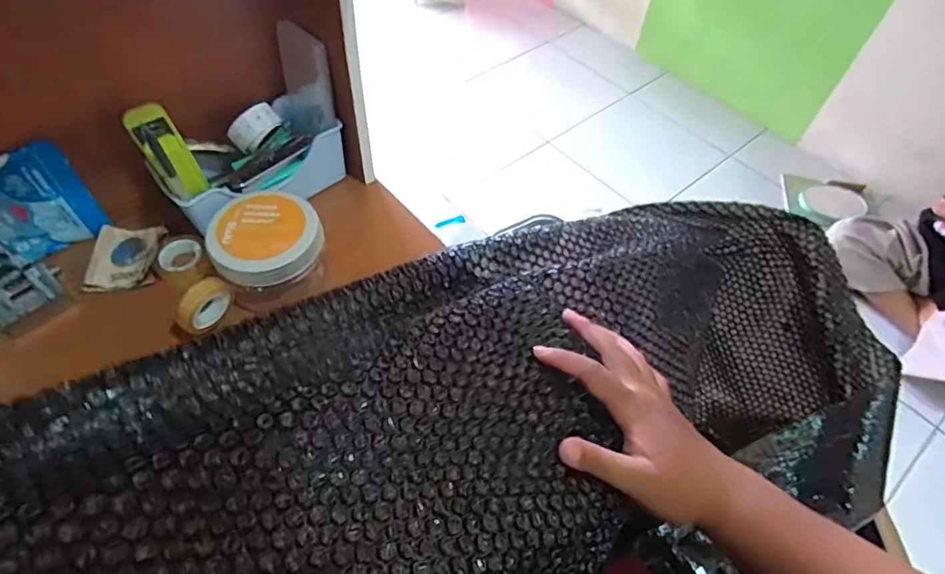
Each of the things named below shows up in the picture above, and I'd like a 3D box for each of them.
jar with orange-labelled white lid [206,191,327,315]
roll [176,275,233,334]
[{"bbox_3d":[-0.170,-0.031,0.458,0.085,0.060,0.079,2,55,-3],"label":"jar with orange-labelled white lid"},{"bbox_3d":[-0.211,0.013,0.425,0.014,0.039,0.047,25,57,13],"label":"roll"}]

